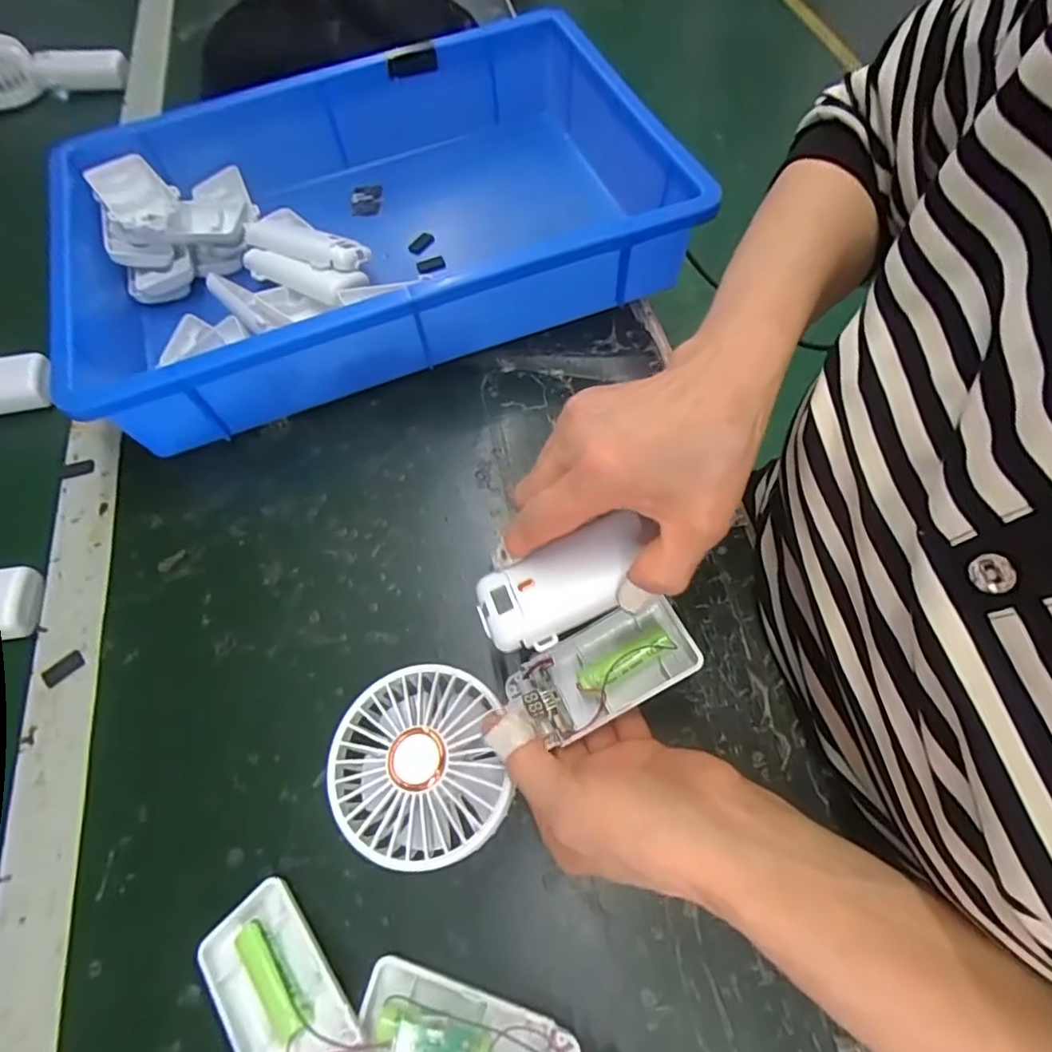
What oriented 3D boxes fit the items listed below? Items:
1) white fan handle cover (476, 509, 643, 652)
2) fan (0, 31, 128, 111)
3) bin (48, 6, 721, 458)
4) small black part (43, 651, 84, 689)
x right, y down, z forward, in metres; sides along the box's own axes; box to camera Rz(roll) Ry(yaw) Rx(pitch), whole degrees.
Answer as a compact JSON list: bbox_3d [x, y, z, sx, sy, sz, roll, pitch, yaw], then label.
[{"bbox_3d":[0.017,0.025,0.268,0.083,0.010,0.042,-33,65,4],"label":"white fan handle cover"},{"bbox_3d":[-0.552,-0.518,0.660,0.190,0.055,0.033,-7,63,-1],"label":"fan"},{"bbox_3d":[-0.117,-0.238,0.443,0.409,0.083,0.286,-20,64,-7],"label":"bin"},{"bbox_3d":[-0.268,0.082,0.338,0.022,0.004,0.013,-40,68,-16],"label":"small black part"}]

